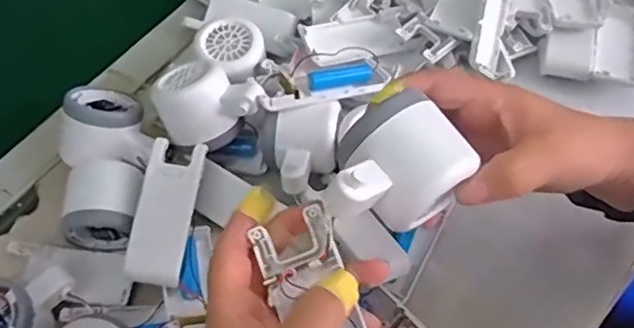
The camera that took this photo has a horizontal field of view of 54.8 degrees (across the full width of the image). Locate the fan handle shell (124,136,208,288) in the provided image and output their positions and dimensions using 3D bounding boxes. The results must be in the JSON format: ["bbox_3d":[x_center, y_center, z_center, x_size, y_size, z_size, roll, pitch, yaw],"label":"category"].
[{"bbox_3d":[-0.109,0.034,0.446,0.041,0.010,0.104,7,75,7],"label":"fan handle shell"}]

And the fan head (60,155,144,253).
[{"bbox_3d":[-0.161,0.029,0.464,0.058,0.049,0.060,2,60,4],"label":"fan head"}]

